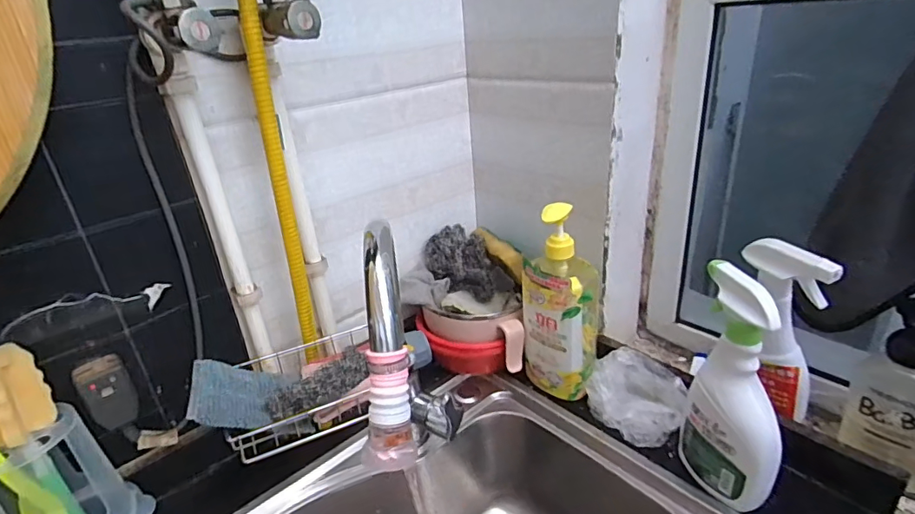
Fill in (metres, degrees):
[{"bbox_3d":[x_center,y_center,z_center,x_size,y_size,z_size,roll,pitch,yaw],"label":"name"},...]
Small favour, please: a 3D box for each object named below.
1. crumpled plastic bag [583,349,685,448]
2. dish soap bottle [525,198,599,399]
[{"bbox_3d":[0.228,0.175,0.647,0.089,0.059,0.112,-23,32,-32],"label":"crumpled plastic bag"},{"bbox_3d":[0.135,0.065,0.655,0.094,0.263,0.068,0,27,10],"label":"dish soap bottle"}]

